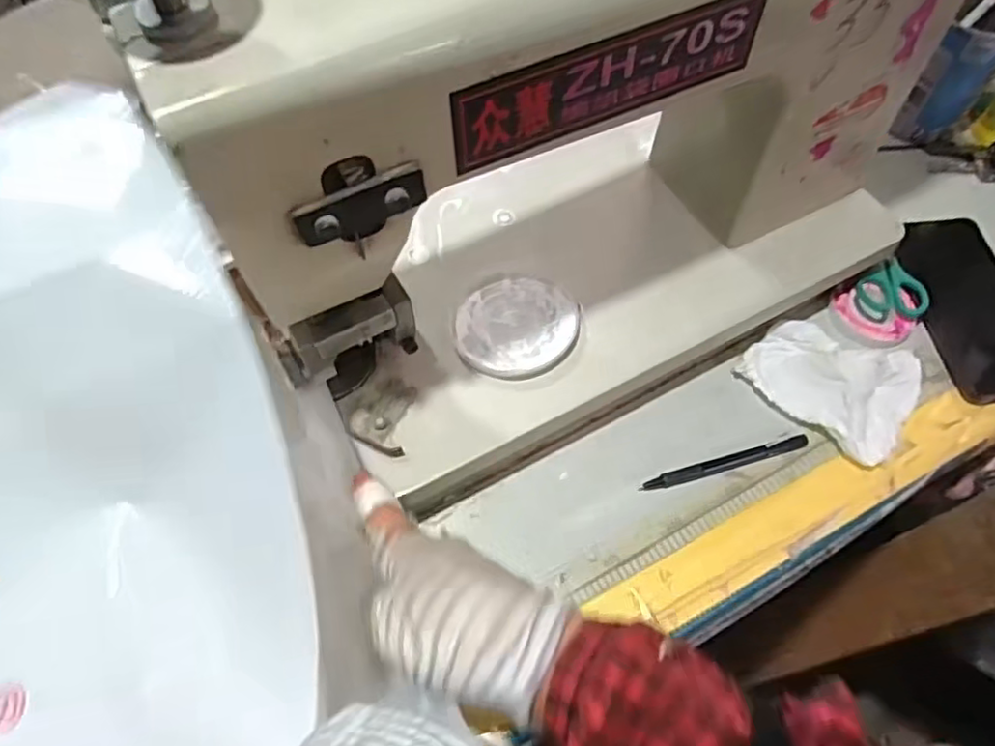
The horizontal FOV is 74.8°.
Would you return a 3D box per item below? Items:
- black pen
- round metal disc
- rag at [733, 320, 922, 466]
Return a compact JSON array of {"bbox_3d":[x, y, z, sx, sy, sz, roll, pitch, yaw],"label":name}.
[{"bbox_3d":[0.162,0.064,0.462,0.126,0.006,0.010,-15,60,-7],"label":"black pen"},{"bbox_3d":[0.014,-0.034,0.456,0.084,0.004,0.080,-1,60,1],"label":"round metal disc"},{"bbox_3d":[0.251,-0.001,0.480,0.115,0.021,0.095,39,68,22],"label":"rag"}]

